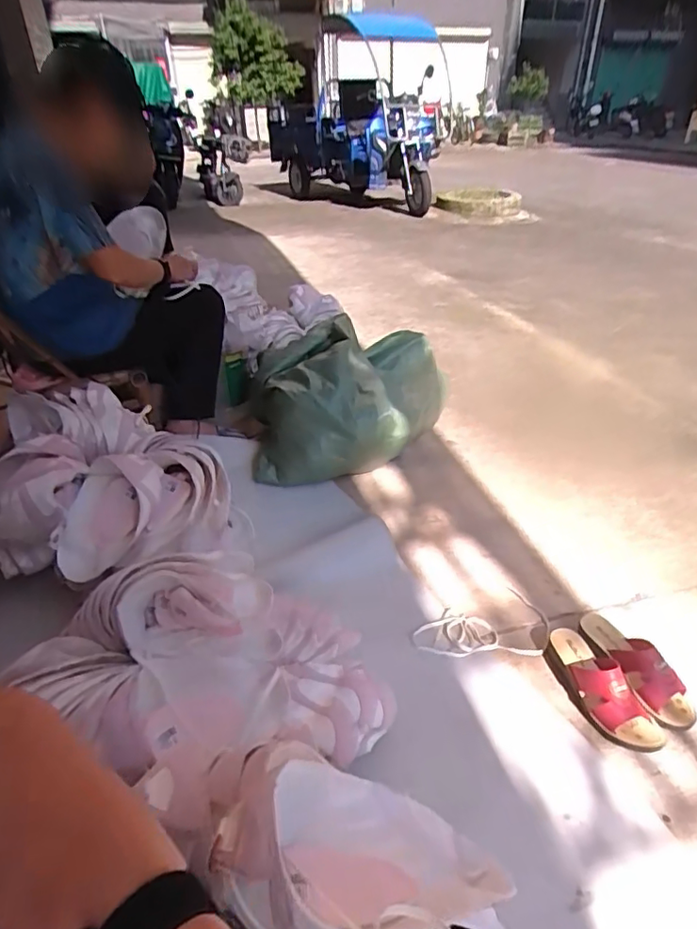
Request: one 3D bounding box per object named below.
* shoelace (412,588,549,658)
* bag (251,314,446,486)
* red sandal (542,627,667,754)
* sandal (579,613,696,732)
[{"bbox_3d":[0.254,0.314,1.049,0.273,0.010,0.146,-4,34,-11],"label":"shoelace"},{"bbox_3d":[0.004,-0.208,1.536,0.520,0.297,0.538,4,34,2],"label":"bag"},{"bbox_3d":[0.419,0.359,0.911,0.091,0.093,0.225,-12,36,-21],"label":"red sandal"},{"bbox_3d":[0.499,0.346,0.955,0.083,0.072,0.233,-9,36,-18],"label":"sandal"}]

